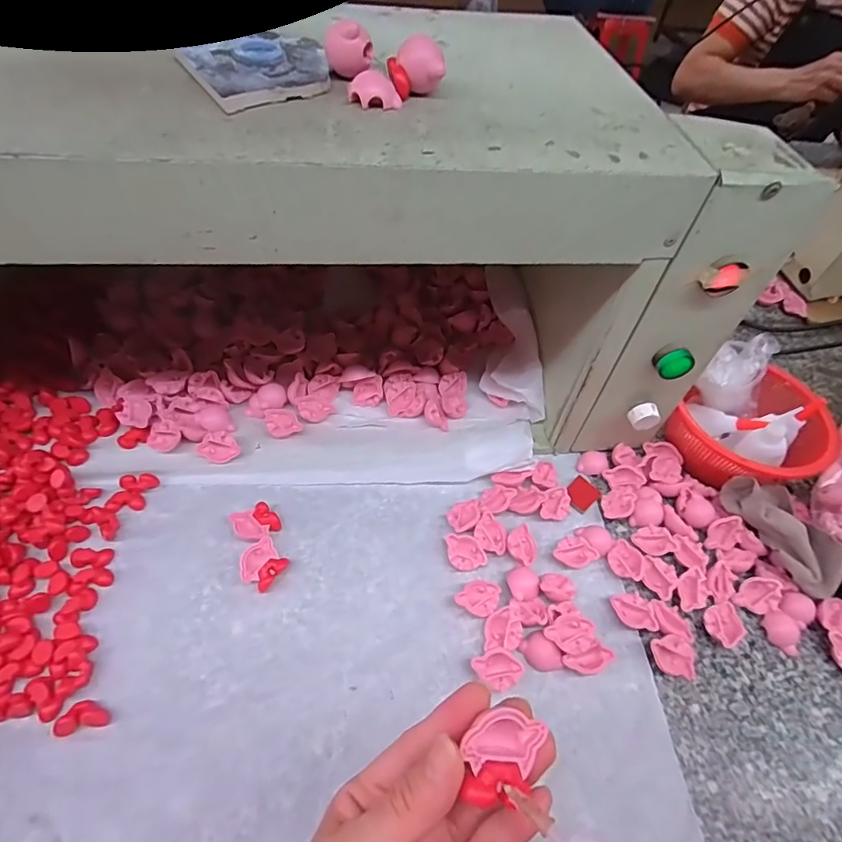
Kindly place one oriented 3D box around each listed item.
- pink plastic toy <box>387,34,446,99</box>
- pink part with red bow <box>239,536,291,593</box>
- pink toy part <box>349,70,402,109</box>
[{"bbox_3d":[-0.003,-0.214,0.300,0.030,0.024,0.022,-6,53,-11],"label":"pink plastic toy"},{"bbox_3d":[-0.130,0.117,0.406,0.031,0.013,0.035,31,56,17],"label":"pink part with red bow"},{"bbox_3d":[-0.027,-0.197,0.296,0.030,0.012,0.021,0,52,-6],"label":"pink toy part"}]

